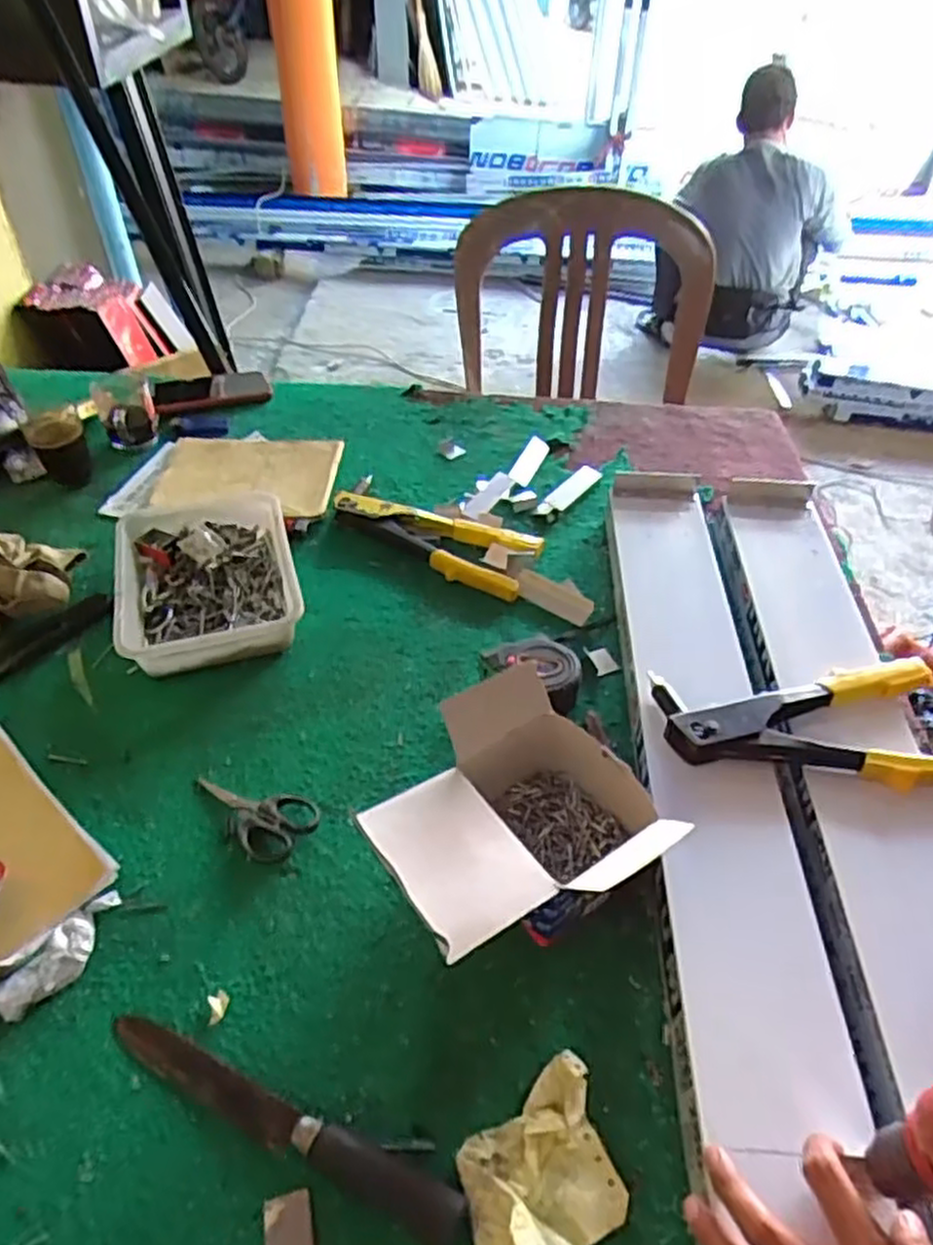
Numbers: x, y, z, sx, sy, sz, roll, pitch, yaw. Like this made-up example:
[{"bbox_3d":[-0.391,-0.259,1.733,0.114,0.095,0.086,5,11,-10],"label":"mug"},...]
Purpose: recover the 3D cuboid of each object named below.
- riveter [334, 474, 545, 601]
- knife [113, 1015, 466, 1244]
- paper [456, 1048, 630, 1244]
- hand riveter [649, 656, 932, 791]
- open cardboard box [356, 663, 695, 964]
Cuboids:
[{"bbox_3d":[-0.040,-0.102,0.868,0.238,0.026,0.105,19,47,16],"label":"riveter"},{"bbox_3d":[-0.118,0.302,0.469,0.246,0.013,0.027,19,47,16],"label":"knife"},{"bbox_3d":[0.045,0.325,0.439,0.091,0.034,0.117,-11,46,-14],"label":"paper"},{"bbox_3d":[0.289,0.083,0.631,0.247,0.023,0.118,-2,45,-3],"label":"hand riveter"},{"bbox_3d":[0.032,0.154,0.544,0.185,0.127,0.163,-25,51,-25],"label":"open cardboard box"}]

